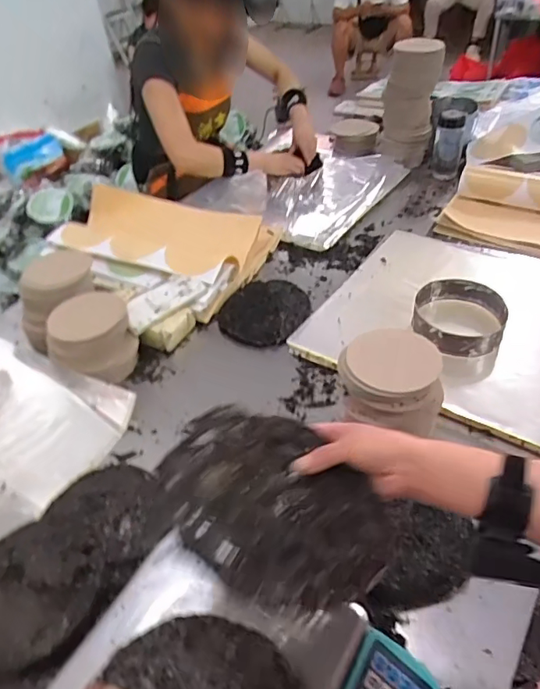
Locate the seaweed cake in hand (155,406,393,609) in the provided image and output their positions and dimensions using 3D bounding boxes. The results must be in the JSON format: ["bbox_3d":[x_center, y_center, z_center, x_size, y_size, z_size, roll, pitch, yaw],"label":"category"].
[{"bbox_3d":[0.007,0.128,0.430,0.169,0.017,0.188,-17,46,-39],"label":"seaweed cake in hand"}]

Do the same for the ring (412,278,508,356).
[{"bbox_3d":[0.377,-0.064,1.007,0.177,0.046,0.189,9,45,16],"label":"ring"}]

